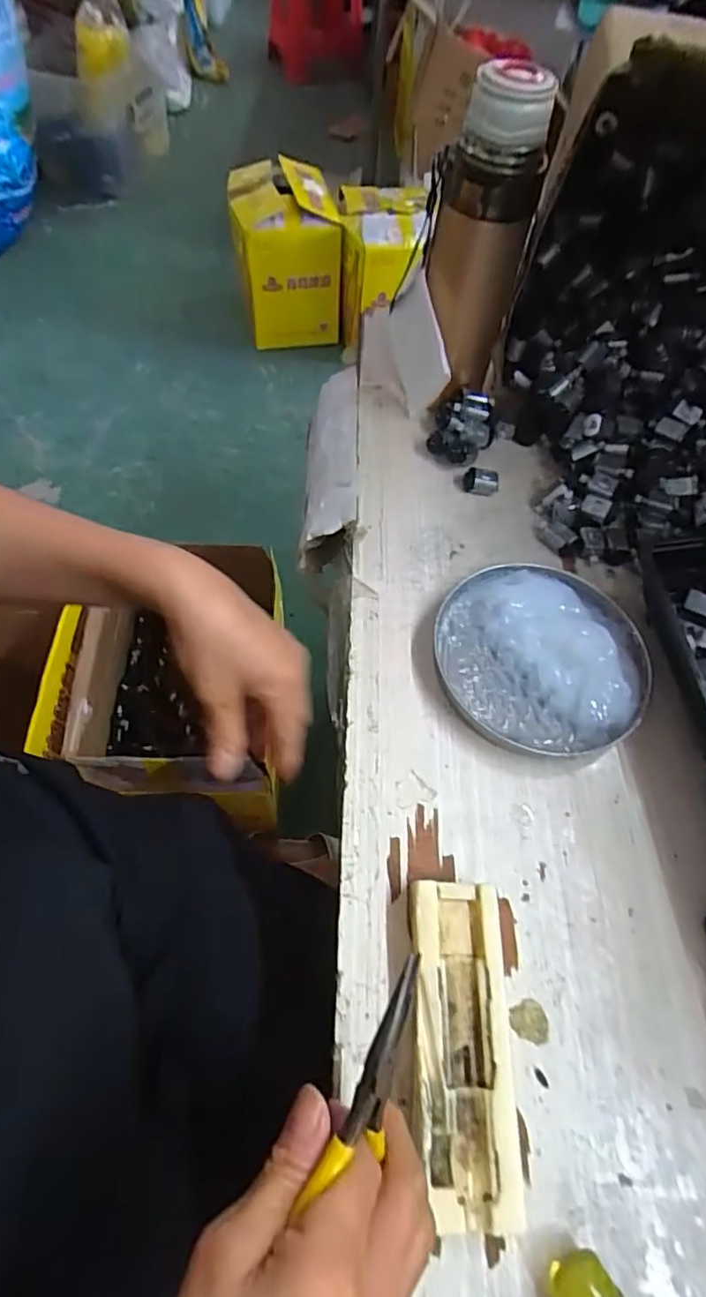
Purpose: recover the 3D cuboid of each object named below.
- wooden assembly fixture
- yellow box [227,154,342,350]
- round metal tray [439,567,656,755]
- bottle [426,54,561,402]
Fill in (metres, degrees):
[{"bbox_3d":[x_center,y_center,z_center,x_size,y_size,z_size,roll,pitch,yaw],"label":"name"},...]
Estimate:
[{"bbox_3d":[0.053,0.190,0.287,0.046,0.023,0.136,2,60,-3],"label":"wooden assembly fixture"},{"bbox_3d":[-0.176,-1.025,1.551,0.252,0.307,0.307,-11,62,-10],"label":"yellow box"},{"bbox_3d":[0.131,0.002,0.398,0.138,0.025,0.136,2,60,-3],"label":"round metal tray"},{"bbox_3d":[0.087,-0.276,0.439,0.067,0.218,0.070,16,61,4],"label":"bottle"}]

